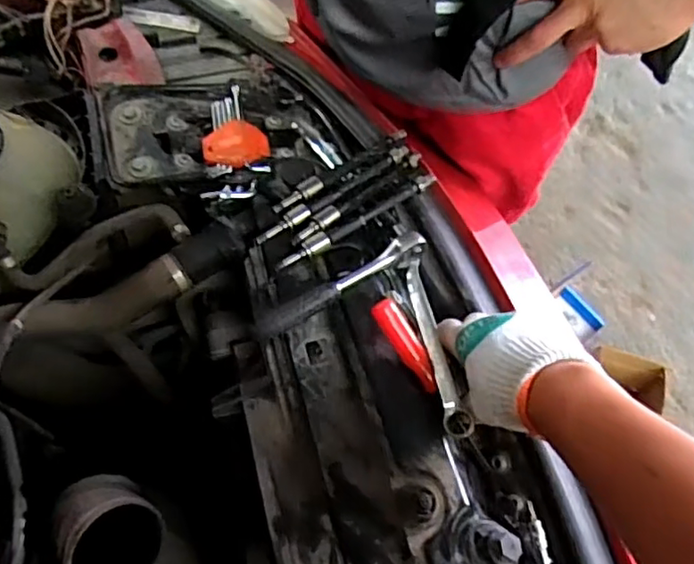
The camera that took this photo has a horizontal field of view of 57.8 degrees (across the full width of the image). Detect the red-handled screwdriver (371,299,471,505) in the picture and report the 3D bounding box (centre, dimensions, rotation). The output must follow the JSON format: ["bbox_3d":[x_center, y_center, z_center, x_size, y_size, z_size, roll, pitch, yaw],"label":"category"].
[{"bbox_3d":[0.072,0.100,0.557,0.034,0.023,0.183,-21,84,-14],"label":"red-handled screwdriver"}]

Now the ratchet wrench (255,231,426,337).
[{"bbox_3d":[-0.002,0.002,0.592,0.184,0.026,0.025,-31,69,-18],"label":"ratchet wrench"}]

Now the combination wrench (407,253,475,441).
[{"bbox_3d":[0.081,0.055,0.576,0.022,0.014,0.186,-7,53,-7],"label":"combination wrench"}]

